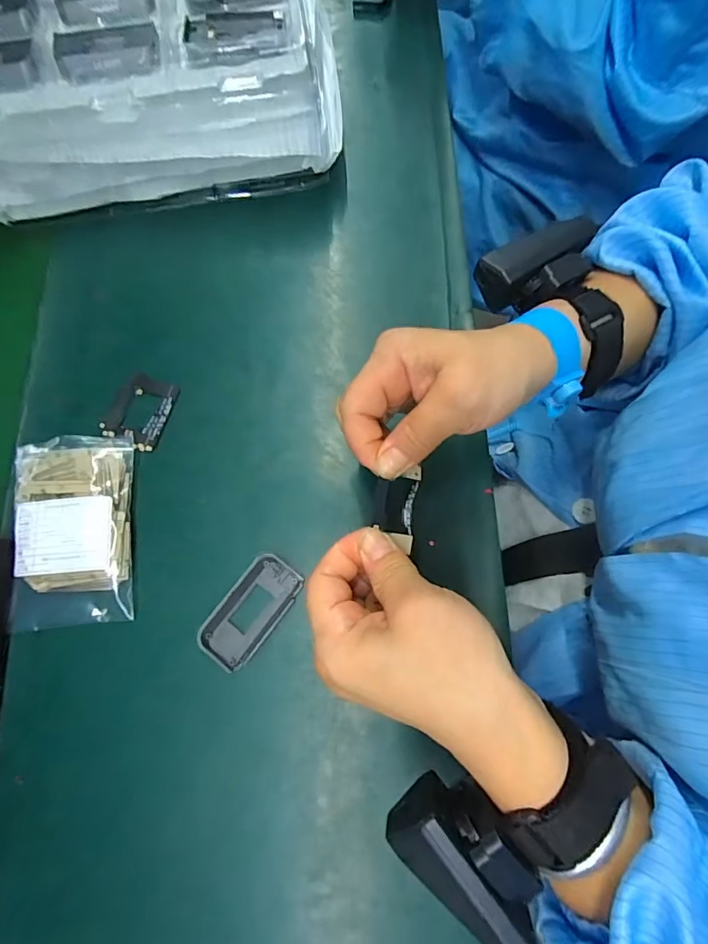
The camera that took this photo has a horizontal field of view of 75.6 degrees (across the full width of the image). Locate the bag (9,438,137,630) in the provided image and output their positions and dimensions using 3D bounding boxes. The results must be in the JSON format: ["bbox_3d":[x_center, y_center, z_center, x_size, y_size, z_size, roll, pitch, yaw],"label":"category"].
[{"bbox_3d":[-0.199,0.039,0.320,0.082,0.019,0.131,-6,74,-2],"label":"bag"}]

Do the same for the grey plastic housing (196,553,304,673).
[{"bbox_3d":[-0.070,0.094,0.309,0.040,0.007,0.076,37,77,10],"label":"grey plastic housing"}]

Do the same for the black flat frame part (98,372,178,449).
[{"bbox_3d":[-0.167,-0.048,0.354,0.048,0.004,0.056,18,74,5],"label":"black flat frame part"}]

